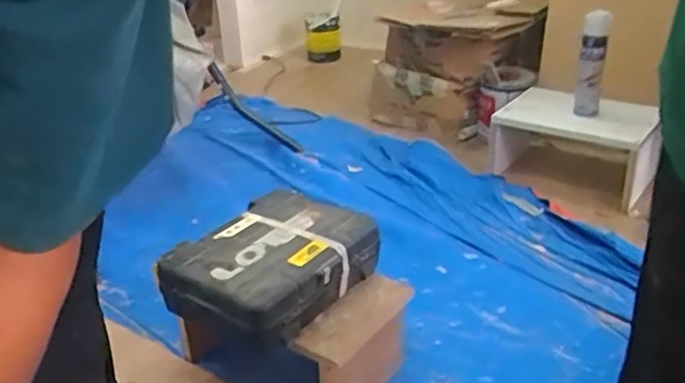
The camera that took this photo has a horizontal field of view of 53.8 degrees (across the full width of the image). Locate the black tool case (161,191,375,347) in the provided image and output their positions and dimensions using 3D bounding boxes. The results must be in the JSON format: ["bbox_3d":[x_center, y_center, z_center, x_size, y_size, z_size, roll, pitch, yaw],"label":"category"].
[{"bbox_3d":[-0.113,0.115,1.178,0.272,0.099,0.346,14,32,29],"label":"black tool case"}]

